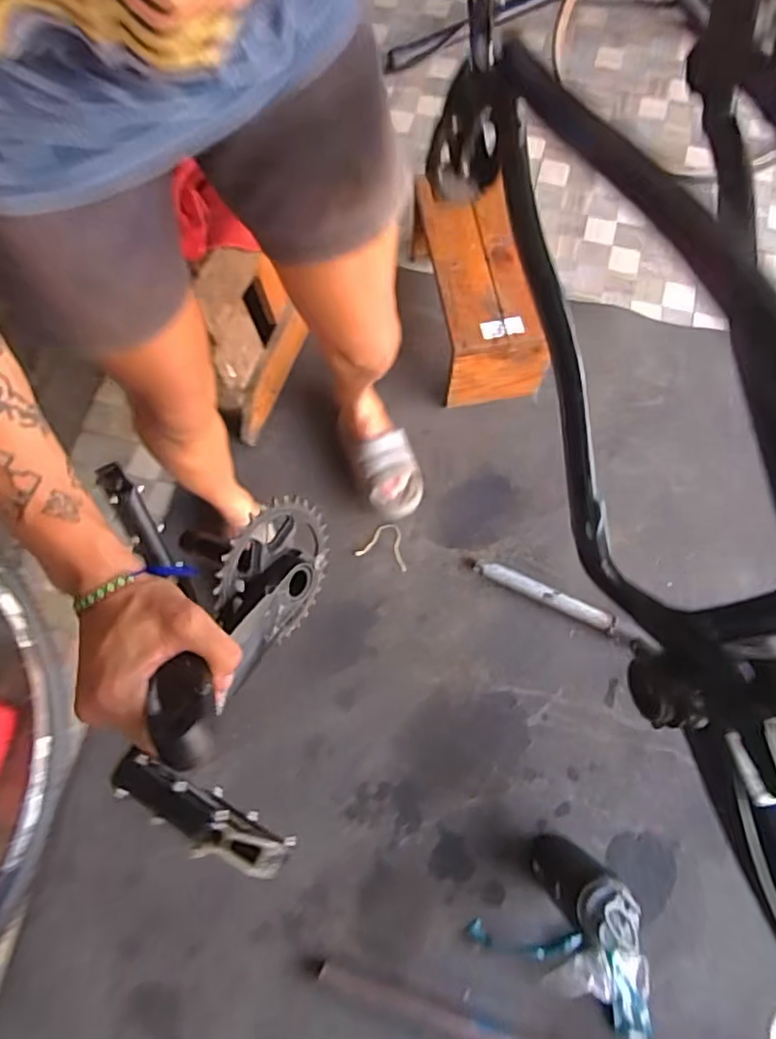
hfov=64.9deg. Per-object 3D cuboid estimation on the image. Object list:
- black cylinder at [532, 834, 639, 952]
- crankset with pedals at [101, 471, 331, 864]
[{"bbox_3d":[0.277,0.520,0.885,0.077,0.302,0.080,0,72,1],"label":"black cylinder"},{"bbox_3d":[-0.123,0.063,0.402,0.134,0.129,0.277,-3,33,0],"label":"crankset with pedals"}]

